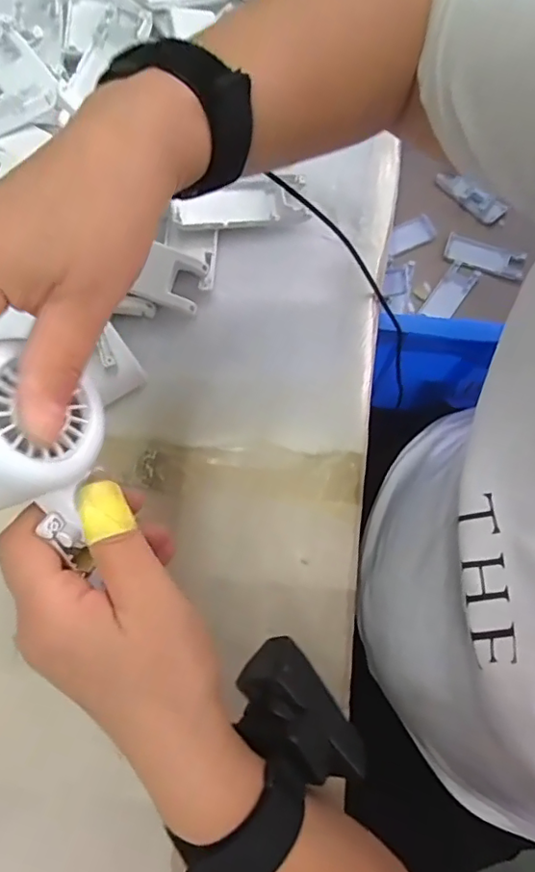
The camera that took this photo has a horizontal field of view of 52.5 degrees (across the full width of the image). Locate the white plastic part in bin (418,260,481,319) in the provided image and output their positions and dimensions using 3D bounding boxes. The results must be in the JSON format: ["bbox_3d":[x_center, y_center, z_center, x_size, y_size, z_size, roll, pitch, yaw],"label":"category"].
[{"bbox_3d":[0.249,-0.195,0.738,0.039,0.015,0.092,35,74,10],"label":"white plastic part in bin"}]

